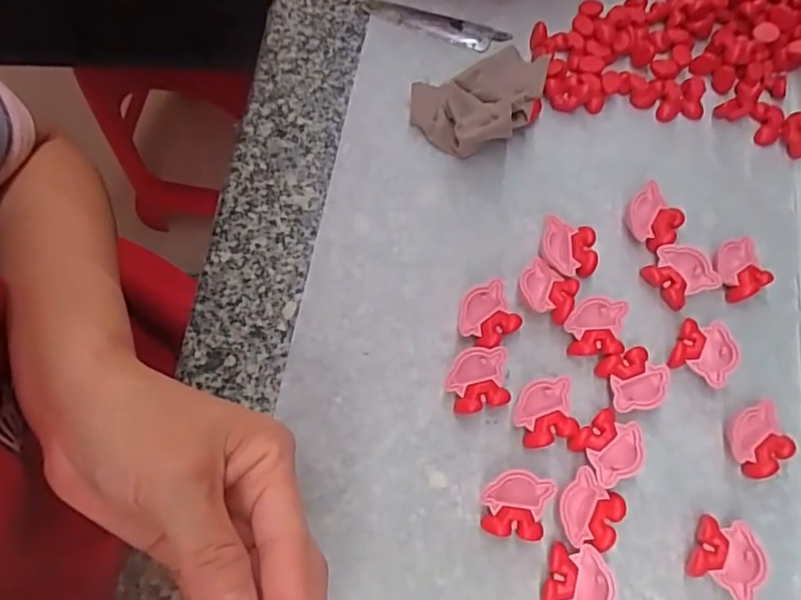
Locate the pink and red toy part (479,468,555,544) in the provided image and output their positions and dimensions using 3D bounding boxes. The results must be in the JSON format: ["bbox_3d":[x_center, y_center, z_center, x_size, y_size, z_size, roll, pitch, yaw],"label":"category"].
[{"bbox_3d":[0.059,0.107,0.297,0.034,0.017,0.034,0,72,-1],"label":"pink and red toy part"}]

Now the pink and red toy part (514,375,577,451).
[{"bbox_3d":[0.078,0.063,0.313,0.033,0.017,0.034,-8,72,-4],"label":"pink and red toy part"}]

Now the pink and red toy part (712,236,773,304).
[{"bbox_3d":[0.203,-0.018,0.343,0.034,0.016,0.033,0,72,-1],"label":"pink and red toy part"}]

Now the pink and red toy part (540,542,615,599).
[{"bbox_3d":[0.089,0.142,0.286,0.031,0.016,0.035,24,73,6],"label":"pink and red toy part"}]

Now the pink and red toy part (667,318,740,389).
[{"bbox_3d":[0.174,0.030,0.328,0.031,0.015,0.033,28,73,7],"label":"pink and red toy part"}]

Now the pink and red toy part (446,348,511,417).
[{"bbox_3d":[0.043,0.045,0.316,0.035,0.018,0.033,-6,72,-3],"label":"pink and red toy part"}]

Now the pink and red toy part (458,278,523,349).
[{"bbox_3d":[0.049,0.011,0.328,0.034,0.016,0.032,-29,75,-10],"label":"pink and red toy part"}]

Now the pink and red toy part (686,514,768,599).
[{"bbox_3d":[0.168,0.134,0.294,0.032,0.017,0.037,16,72,4],"label":"pink and red toy part"}]

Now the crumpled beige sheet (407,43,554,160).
[{"bbox_3d":[0.057,-0.129,0.366,0.093,0.030,0.060,-23,74,-9],"label":"crumpled beige sheet"}]

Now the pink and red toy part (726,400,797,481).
[{"bbox_3d":[0.195,0.078,0.313,0.032,0.015,0.035,-24,74,-9],"label":"pink and red toy part"}]

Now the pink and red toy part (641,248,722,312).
[{"bbox_3d":[0.167,-0.015,0.340,0.030,0.017,0.035,-33,76,-12],"label":"pink and red toy part"}]

